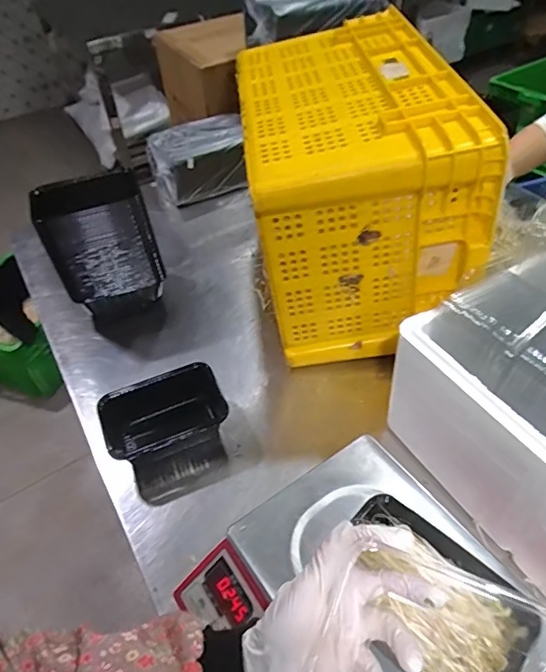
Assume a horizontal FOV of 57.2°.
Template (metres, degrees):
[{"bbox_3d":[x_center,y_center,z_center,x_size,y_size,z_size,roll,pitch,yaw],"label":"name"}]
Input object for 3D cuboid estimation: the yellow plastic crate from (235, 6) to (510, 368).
[{"bbox_3d":[0.117,-0.273,0.891,0.311,0.363,0.535,-6,46,-1],"label":"yellow plastic crate"}]

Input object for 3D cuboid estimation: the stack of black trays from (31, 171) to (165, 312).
[{"bbox_3d":[-0.316,-0.156,0.945,0.172,0.251,0.129,-23,49,-17],"label":"stack of black trays"}]

